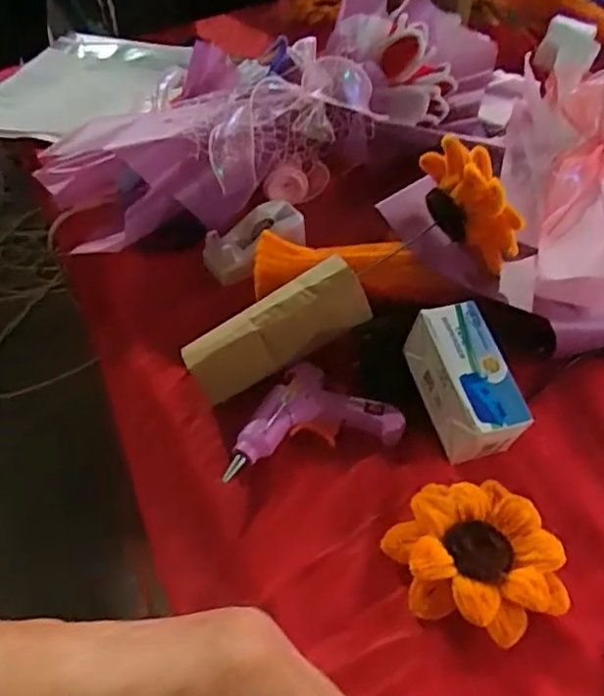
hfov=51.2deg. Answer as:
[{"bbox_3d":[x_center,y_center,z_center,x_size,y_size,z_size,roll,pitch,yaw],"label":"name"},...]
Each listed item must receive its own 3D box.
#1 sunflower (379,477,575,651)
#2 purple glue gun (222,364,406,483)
[{"bbox_3d":[0.112,0.136,0.409,0.098,0.028,0.100,-18,50,-12],"label":"sunflower"},{"bbox_3d":[0.006,0.052,0.496,0.135,0.026,0.074,-10,48,-5],"label":"purple glue gun"}]

